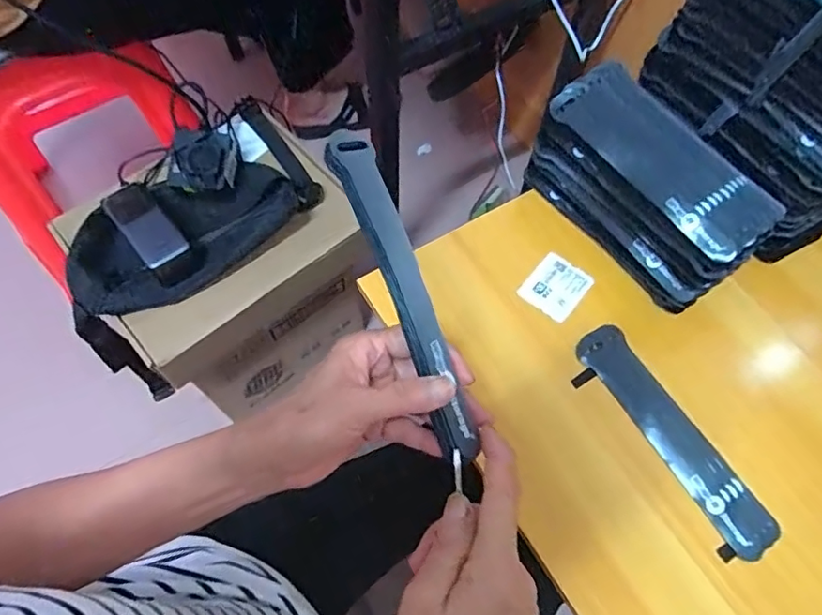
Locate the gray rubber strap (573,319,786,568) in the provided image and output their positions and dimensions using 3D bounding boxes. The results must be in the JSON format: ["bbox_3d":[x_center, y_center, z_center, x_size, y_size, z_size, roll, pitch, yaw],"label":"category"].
[{"bbox_3d":[0.207,0.104,0.438,0.057,0.005,0.199,-28,67,-14],"label":"gray rubber strap"}]

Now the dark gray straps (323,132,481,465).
[{"bbox_3d":[-0.003,-0.007,0.307,0.028,0.015,0.191,-20,84,-10],"label":"dark gray straps"}]

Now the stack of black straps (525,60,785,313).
[{"bbox_3d":[0.214,-0.110,0.491,0.104,0.095,0.208,-34,68,-16],"label":"stack of black straps"}]

